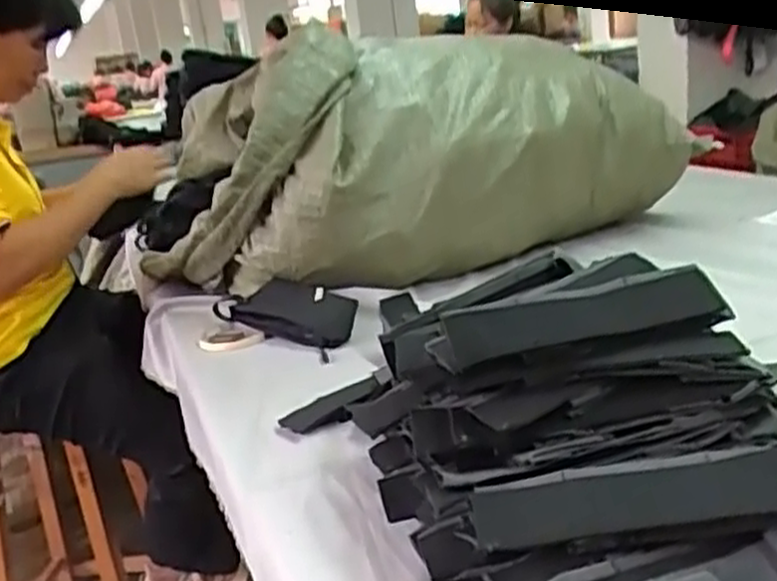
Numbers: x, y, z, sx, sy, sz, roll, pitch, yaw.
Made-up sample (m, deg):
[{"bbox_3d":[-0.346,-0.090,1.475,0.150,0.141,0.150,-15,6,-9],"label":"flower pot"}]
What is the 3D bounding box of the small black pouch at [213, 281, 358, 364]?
[{"bbox_3d":[-0.130,0.028,1.062,0.099,0.043,0.240,-22,23,-39],"label":"small black pouch"}]

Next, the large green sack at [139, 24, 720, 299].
[{"bbox_3d":[0.048,-0.214,1.280,0.837,0.332,0.389,-14,19,-20],"label":"large green sack"}]

